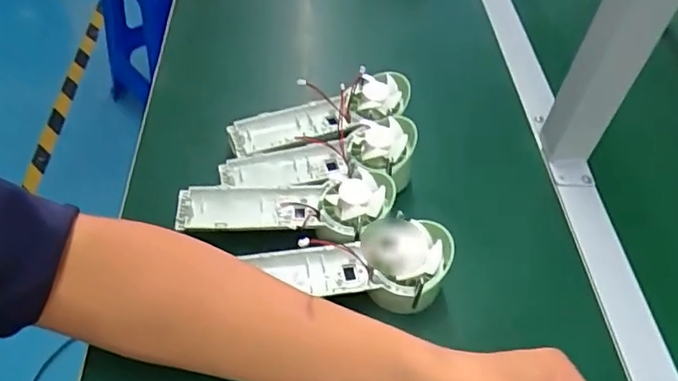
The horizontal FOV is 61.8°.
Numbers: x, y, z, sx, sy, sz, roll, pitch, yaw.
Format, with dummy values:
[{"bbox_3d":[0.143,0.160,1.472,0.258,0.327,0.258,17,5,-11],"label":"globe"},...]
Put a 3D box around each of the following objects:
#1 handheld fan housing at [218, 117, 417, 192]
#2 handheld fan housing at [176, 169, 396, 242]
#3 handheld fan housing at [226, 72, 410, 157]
[{"bbox_3d":[-0.017,-0.024,0.513,0.172,0.034,0.060,-10,49,6],"label":"handheld fan housing"},{"bbox_3d":[-0.044,0.014,0.473,0.178,0.039,0.070,-1,50,-6],"label":"handheld fan housing"},{"bbox_3d":[-0.016,-0.067,0.544,0.175,0.033,0.057,-18,52,-2],"label":"handheld fan housing"}]

